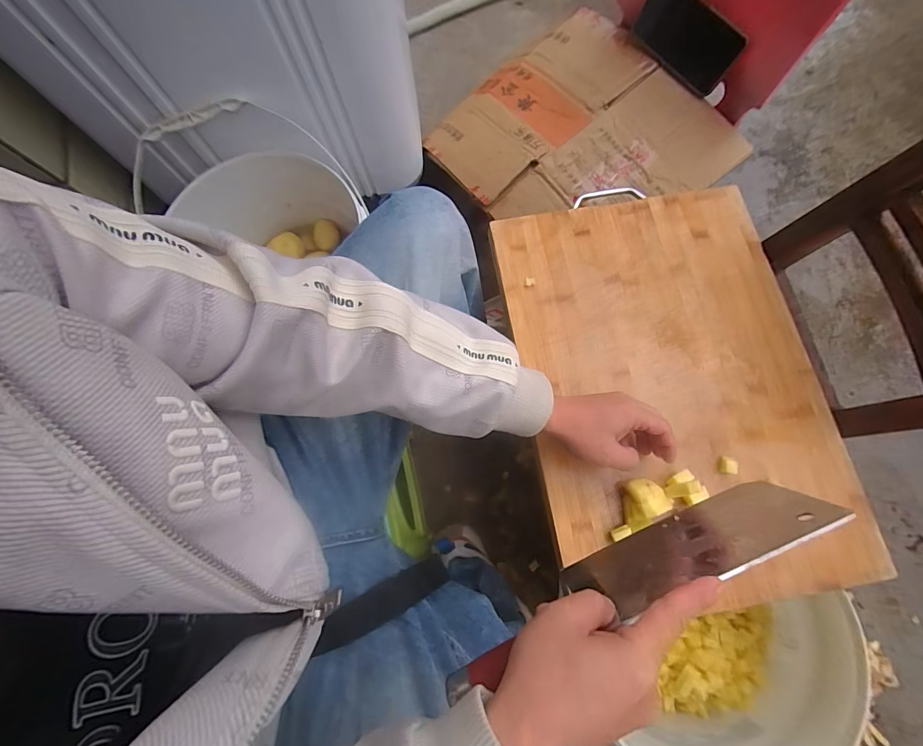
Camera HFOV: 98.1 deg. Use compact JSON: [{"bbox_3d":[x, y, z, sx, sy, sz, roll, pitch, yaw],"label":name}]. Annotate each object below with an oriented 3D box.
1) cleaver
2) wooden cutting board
[{"bbox_3d":[0.126,0.152,0.303,0.284,0.110,0.021,-24,76,-4],"label":"cleaver"},{"bbox_3d":[0.241,0.005,0.464,0.331,0.017,0.470,-10,75,-2],"label":"wooden cutting board"}]

